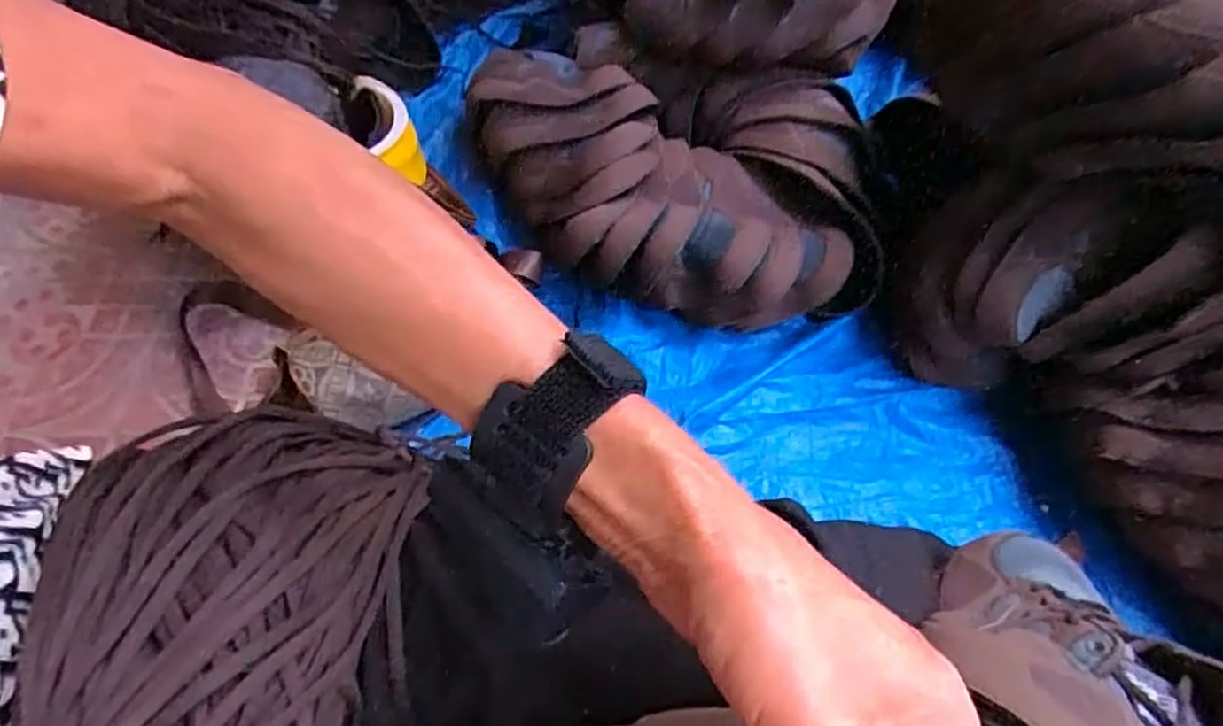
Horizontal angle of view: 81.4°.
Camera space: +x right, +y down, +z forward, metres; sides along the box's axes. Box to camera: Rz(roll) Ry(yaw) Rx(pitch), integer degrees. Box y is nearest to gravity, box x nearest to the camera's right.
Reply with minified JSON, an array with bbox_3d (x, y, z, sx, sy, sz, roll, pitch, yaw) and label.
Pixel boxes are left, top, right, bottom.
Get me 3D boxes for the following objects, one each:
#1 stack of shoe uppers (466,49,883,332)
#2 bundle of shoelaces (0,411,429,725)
[{"bbox_3d":[0.065,-0.197,0.803,0.442,0.139,0.286,1,61,4],"label":"stack of shoe uppers"},{"bbox_3d":[-0.168,0.174,0.254,0.132,0.077,0.349,3,61,5],"label":"bundle of shoelaces"}]

